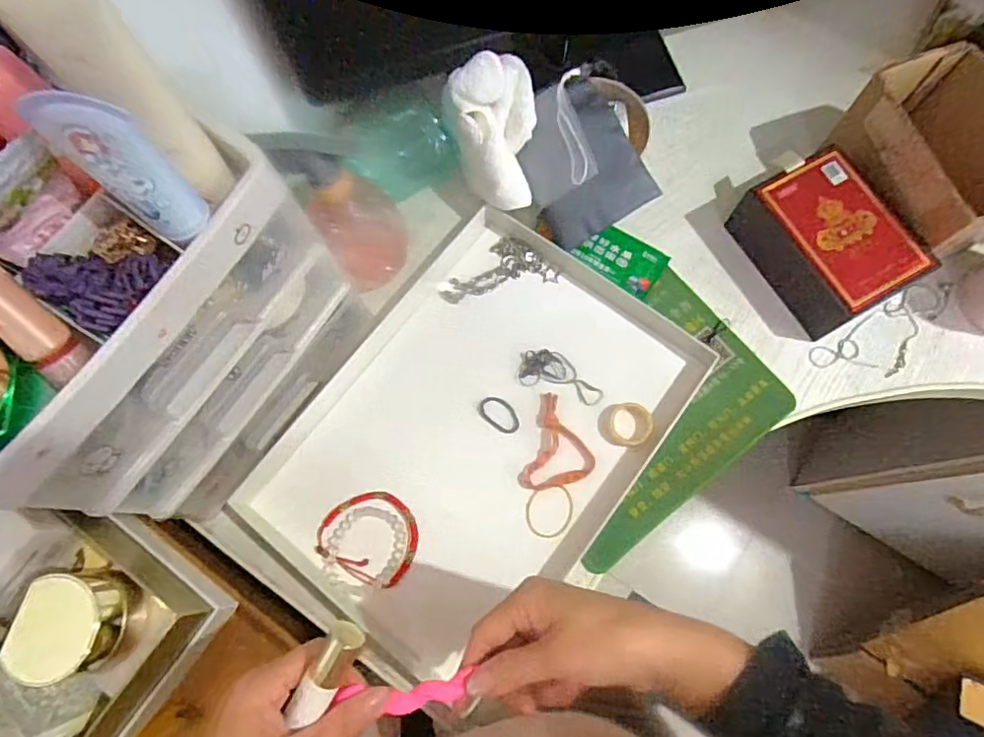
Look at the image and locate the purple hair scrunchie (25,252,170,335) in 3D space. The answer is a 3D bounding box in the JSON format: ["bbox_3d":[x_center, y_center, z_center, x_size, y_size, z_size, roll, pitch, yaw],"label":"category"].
[{"bbox_3d":[-0.205,-0.048,0.298,0.046,0.027,0.047,-1,74,2],"label":"purple hair scrunchie"}]

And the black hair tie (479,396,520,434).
[{"bbox_3d":[0.007,0.041,0.500,0.039,0.005,0.022,39,79,12],"label":"black hair tie"}]

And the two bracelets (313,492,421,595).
[{"bbox_3d":[-0.103,0.144,0.475,0.080,0.004,0.077,-14,74,-2],"label":"two bracelets"}]

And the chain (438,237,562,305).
[{"bbox_3d":[0.004,-0.096,0.543,0.110,0.008,0.052,-12,74,-1],"label":"chain"}]

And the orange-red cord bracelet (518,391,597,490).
[{"bbox_3d":[0.060,0.067,0.490,0.057,0.017,0.081,15,75,6],"label":"orange-red cord bracelet"}]

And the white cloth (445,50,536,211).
[{"bbox_3d":[0.002,-0.208,0.514,0.077,0.065,0.124,-14,111,-11],"label":"white cloth"}]

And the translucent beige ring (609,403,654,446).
[{"bbox_3d":[0.119,0.048,0.488,0.035,0.010,0.036,-1,74,2],"label":"translucent beige ring"}]

